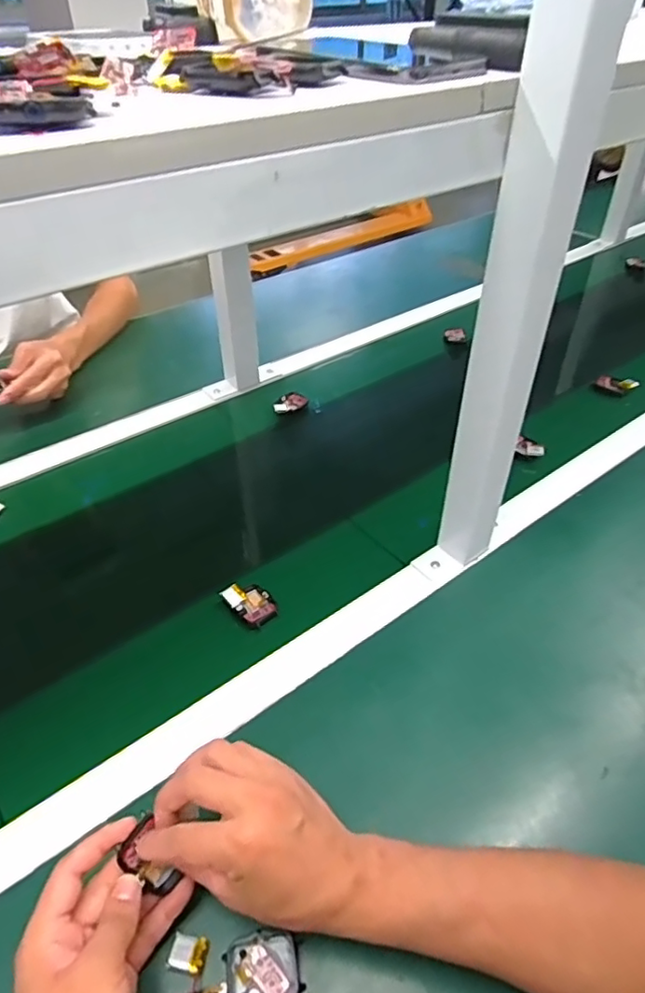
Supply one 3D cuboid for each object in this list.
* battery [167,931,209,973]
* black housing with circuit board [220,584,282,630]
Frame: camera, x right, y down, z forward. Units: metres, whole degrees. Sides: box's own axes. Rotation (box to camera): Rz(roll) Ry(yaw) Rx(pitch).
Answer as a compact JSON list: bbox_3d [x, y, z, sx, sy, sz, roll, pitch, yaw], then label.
[{"bbox_3d":[-0.085,0.291,0.376,0.023,0.004,0.018,7,42,9],"label":"battery"},{"bbox_3d":[-0.069,0.105,0.576,0.043,0.018,0.050,-25,47,-25],"label":"black housing with circuit board"}]

